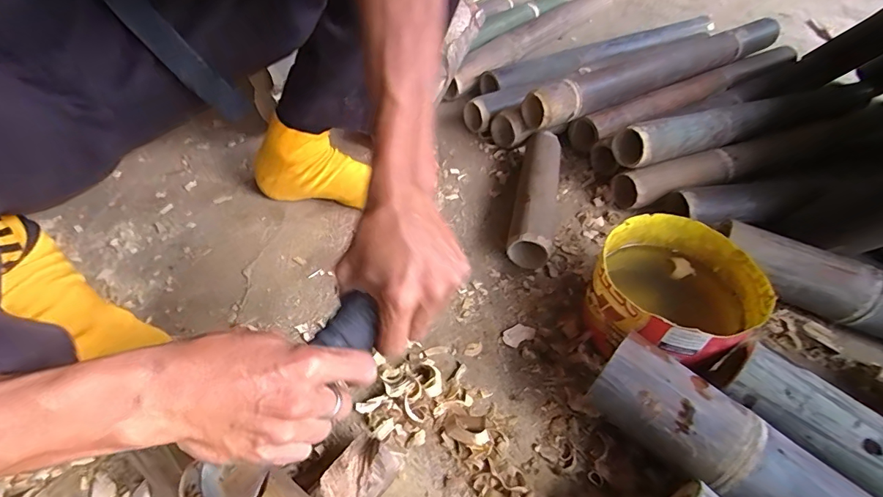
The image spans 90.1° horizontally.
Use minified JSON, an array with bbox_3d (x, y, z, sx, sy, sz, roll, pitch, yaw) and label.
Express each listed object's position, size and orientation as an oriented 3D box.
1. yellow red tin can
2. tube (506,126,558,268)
[{"bbox_3d":[0.232,0.052,0.469,0.145,0.110,0.149,3,47,-3],"label":"yellow red tin can"},{"bbox_3d":[0.131,-0.075,0.605,0.054,0.054,0.235,12,47,6],"label":"tube"}]

